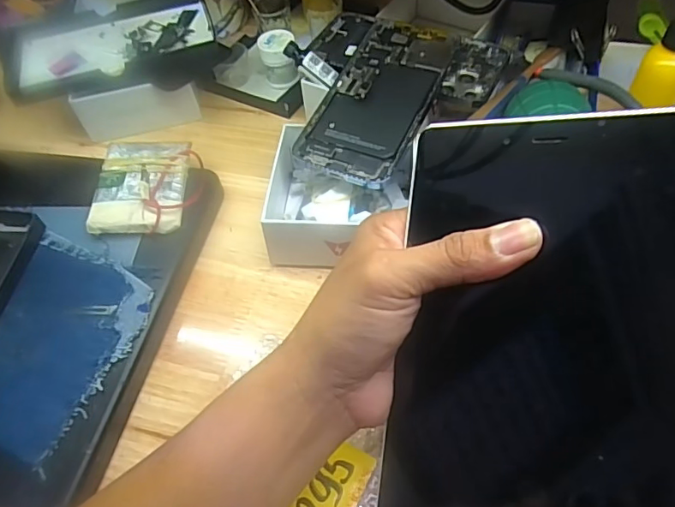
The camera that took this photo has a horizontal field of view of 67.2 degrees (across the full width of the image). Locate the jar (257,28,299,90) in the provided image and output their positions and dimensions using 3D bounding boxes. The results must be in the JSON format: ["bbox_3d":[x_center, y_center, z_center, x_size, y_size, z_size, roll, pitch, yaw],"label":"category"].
[{"bbox_3d":[-0.055,-0.181,0.475,0.032,0.039,0.039,-8,54,-1],"label":"jar"}]

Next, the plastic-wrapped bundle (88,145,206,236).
[{"bbox_3d":[-0.144,-0.055,0.390,0.074,0.011,0.093,-1,52,-9],"label":"plastic-wrapped bundle"}]

